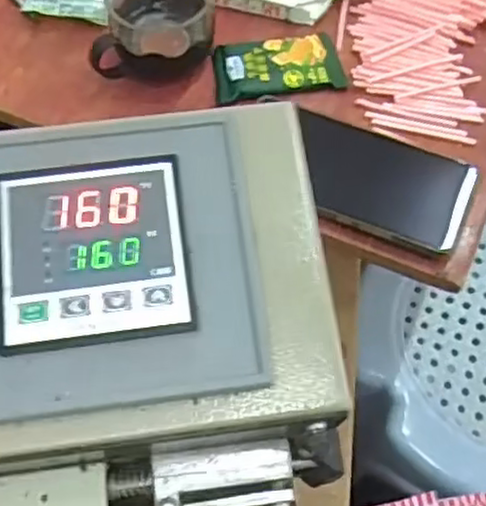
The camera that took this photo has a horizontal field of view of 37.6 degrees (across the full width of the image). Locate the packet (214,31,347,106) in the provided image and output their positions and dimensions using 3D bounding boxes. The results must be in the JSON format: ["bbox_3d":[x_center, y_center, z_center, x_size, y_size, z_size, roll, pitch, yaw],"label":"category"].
[{"bbox_3d":[0.026,-0.140,0.530,0.094,0.016,0.052,-5,61,-3],"label":"packet"}]

